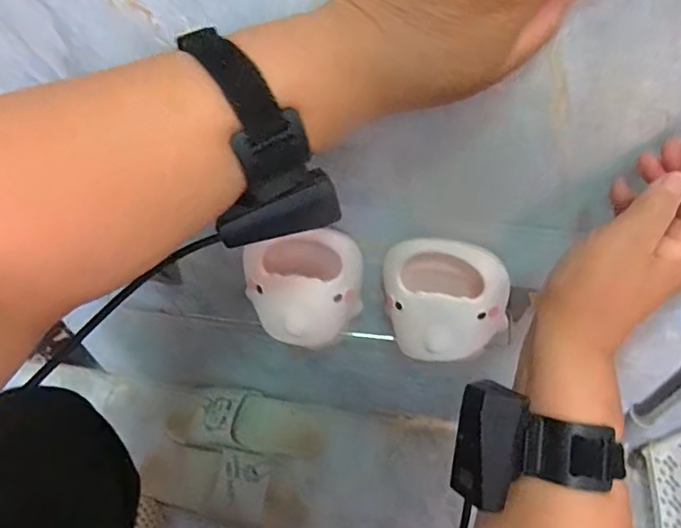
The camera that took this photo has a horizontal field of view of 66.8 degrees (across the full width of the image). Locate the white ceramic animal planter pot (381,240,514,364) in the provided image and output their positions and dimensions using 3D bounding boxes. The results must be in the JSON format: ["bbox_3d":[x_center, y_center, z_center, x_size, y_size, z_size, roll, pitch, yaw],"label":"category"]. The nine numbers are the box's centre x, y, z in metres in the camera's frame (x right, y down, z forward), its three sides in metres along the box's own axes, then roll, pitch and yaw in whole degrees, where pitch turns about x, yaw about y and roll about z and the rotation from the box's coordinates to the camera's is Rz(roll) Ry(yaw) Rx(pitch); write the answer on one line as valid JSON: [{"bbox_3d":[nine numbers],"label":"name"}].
[{"bbox_3d":[0.098,0.038,0.478,0.126,0.111,0.067,14,57,6],"label":"white ceramic animal planter pot"}]

